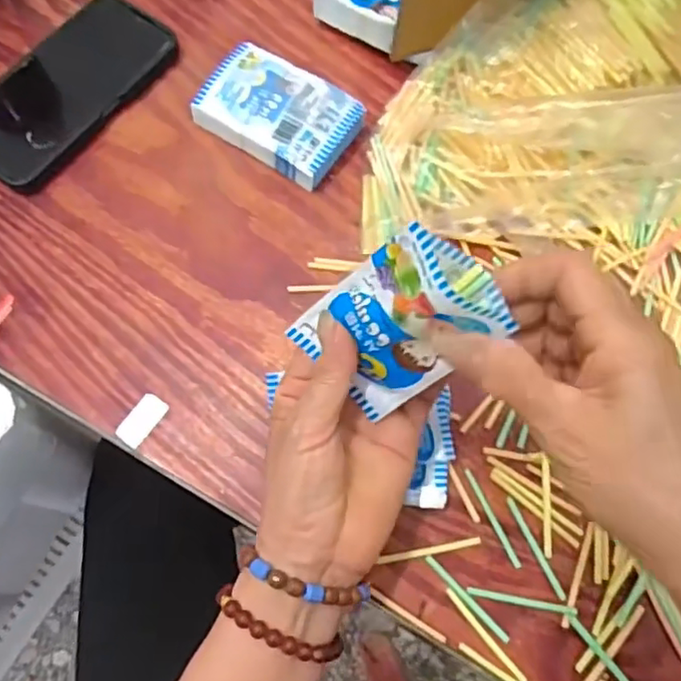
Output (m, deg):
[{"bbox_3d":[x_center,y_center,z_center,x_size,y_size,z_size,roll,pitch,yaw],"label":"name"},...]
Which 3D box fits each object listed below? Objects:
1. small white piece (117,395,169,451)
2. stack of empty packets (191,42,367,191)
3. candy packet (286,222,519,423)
[{"bbox_3d":[-0.122,0.049,0.392,0.019,0.004,0.033,28,73,8],"label":"small white piece"},{"bbox_3d":[-0.045,-0.162,0.456,0.104,0.025,0.071,31,74,9],"label":"stack of empty packets"},{"bbox_3d":[0.025,-0.005,0.289,0.062,0.098,0.021,46,50,-6],"label":"candy packet"}]

